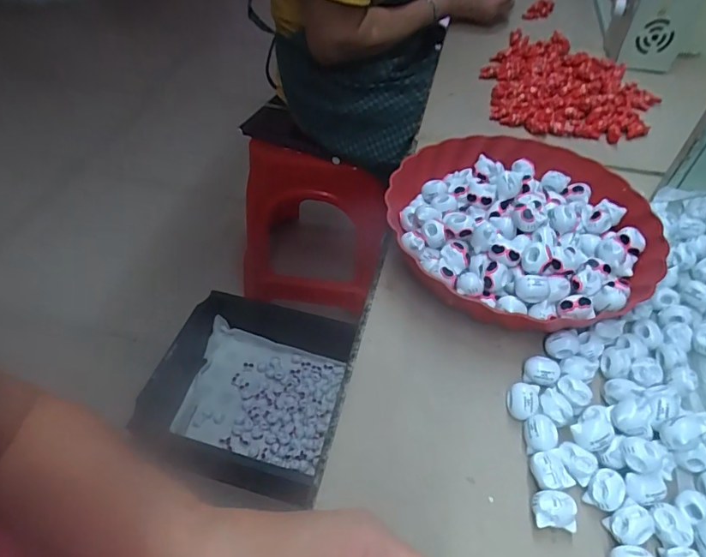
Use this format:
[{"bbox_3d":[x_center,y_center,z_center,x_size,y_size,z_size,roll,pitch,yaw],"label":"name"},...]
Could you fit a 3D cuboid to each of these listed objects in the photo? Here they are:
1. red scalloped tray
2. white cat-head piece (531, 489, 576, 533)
[{"bbox_3d":[0.155,-0.053,0.457,0.241,0.058,0.236,-8,49,-10],"label":"red scalloped tray"},{"bbox_3d":[0.126,0.147,0.306,0.026,0.018,0.019,5,48,2],"label":"white cat-head piece"}]

